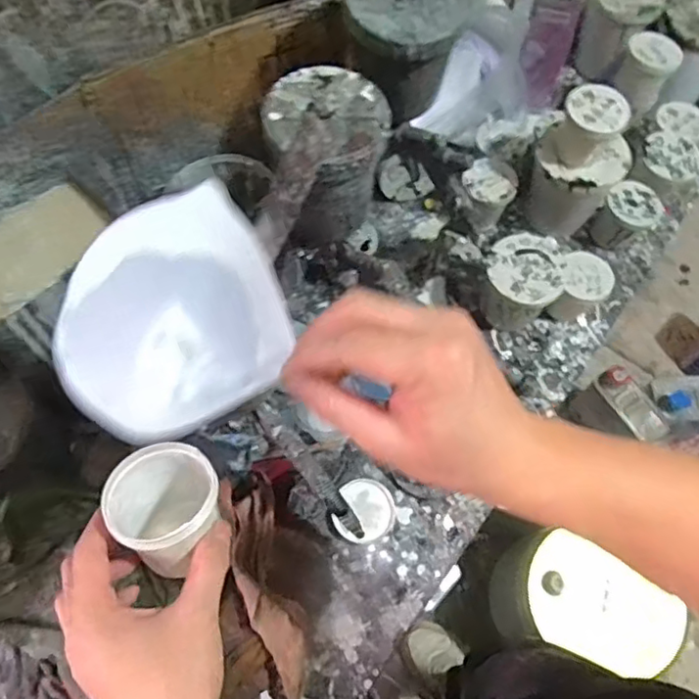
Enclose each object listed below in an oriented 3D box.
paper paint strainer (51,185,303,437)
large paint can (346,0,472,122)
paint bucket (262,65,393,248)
[{"bbox_3d":[-0.090,-0.016,0.322,0.110,0.087,0.094,-31,70,-14],"label":"paper paint strainer"},{"bbox_3d":[0.045,-0.281,0.568,0.097,0.117,0.099,1,66,-1],"label":"large paint can"},{"bbox_3d":[-0.018,-0.159,0.502,0.091,0.094,0.098,1,66,-1],"label":"paint bucket"}]

